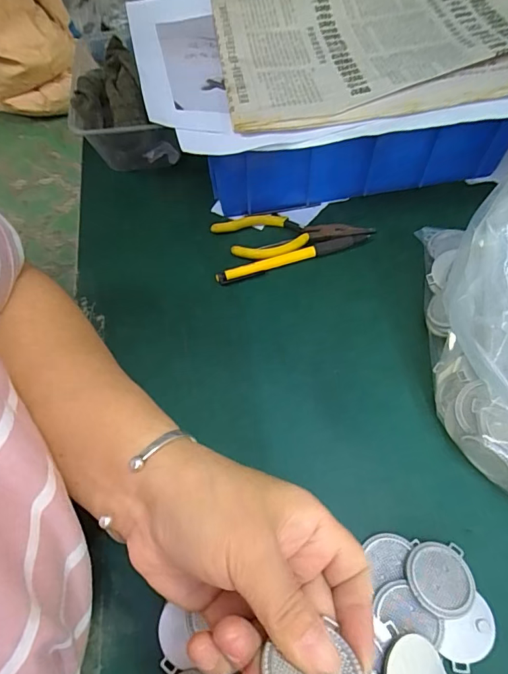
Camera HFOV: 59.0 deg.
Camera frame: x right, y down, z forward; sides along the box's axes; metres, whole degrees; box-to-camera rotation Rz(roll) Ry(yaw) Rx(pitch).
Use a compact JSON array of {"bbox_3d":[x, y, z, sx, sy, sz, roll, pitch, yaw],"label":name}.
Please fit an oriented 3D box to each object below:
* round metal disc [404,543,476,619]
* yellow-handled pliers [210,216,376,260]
[{"bbox_3d":[0.112,0.145,0.269,0.040,0.004,0.039,4,51,-5],"label":"round metal disc"},{"bbox_3d":[0.035,-0.092,0.402,0.138,0.009,0.046,-9,61,-4],"label":"yellow-handled pliers"}]

